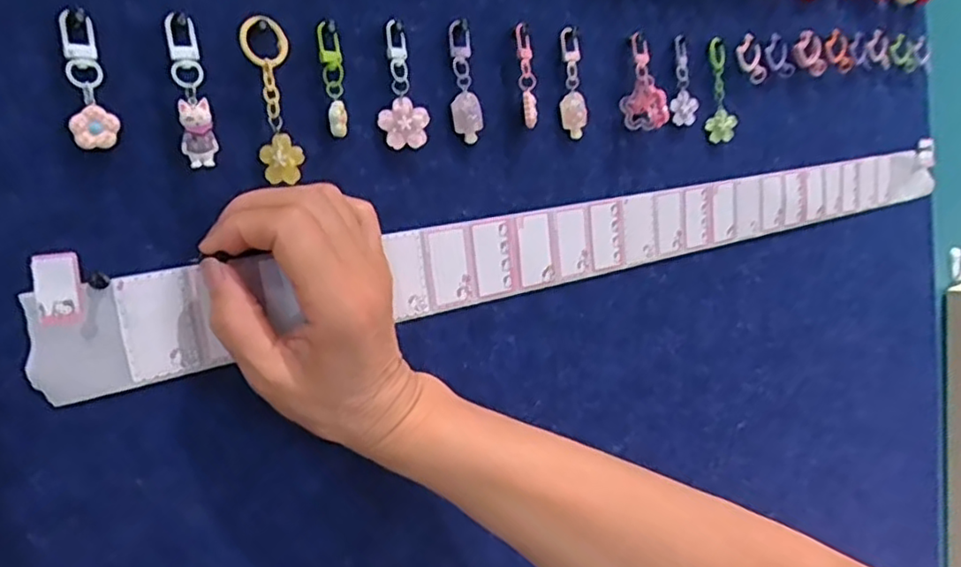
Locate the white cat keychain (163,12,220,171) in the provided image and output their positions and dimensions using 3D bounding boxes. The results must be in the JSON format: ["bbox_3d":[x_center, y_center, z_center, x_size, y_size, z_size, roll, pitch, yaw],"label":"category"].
[{"bbox_3d":[-0.132,-0.087,0.299,0.014,0.066,0.006,-10,9,-25],"label":"white cat keychain"}]

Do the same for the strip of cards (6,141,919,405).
[{"bbox_3d":[0.129,-0.044,0.484,0.826,0.060,0.016,-12,10,-30],"label":"strip of cards"}]

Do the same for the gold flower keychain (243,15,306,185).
[{"bbox_3d":[-0.101,-0.090,0.321,0.020,0.076,0.011,-7,8,-7],"label":"gold flower keychain"}]

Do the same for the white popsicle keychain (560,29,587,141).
[{"bbox_3d":[0.059,-0.131,0.428,0.016,0.067,0.015,-5,8,9],"label":"white popsicle keychain"}]

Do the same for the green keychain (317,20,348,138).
[{"bbox_3d":[-0.076,-0.105,0.340,0.011,0.054,0.010,-8,8,-11],"label":"green keychain"}]

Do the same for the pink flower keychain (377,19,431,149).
[{"bbox_3d":[-0.044,-0.109,0.363,0.026,0.065,0.006,-9,8,-16],"label":"pink flower keychain"}]

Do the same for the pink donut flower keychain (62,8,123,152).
[{"bbox_3d":[-0.169,-0.087,0.280,0.018,0.056,0.006,-13,10,-40],"label":"pink donut flower keychain"}]

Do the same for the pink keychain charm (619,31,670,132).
[{"bbox_3d":[0.113,-0.140,0.455,0.028,0.063,0.019,-7,8,-7],"label":"pink keychain charm"}]

